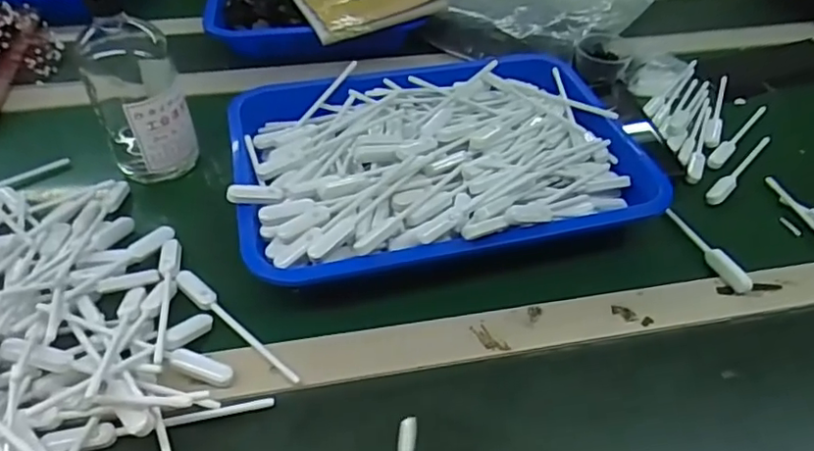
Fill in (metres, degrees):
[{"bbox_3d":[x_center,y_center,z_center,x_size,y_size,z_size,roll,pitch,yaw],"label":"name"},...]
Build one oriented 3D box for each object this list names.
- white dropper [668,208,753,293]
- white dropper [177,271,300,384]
[{"bbox_3d":[0.253,0.022,0.499,0.013,0.019,0.088,-18,49,-19],"label":"white dropper"},{"bbox_3d":[-0.128,0.076,0.441,0.137,0.008,0.015,34,54,27],"label":"white dropper"}]

